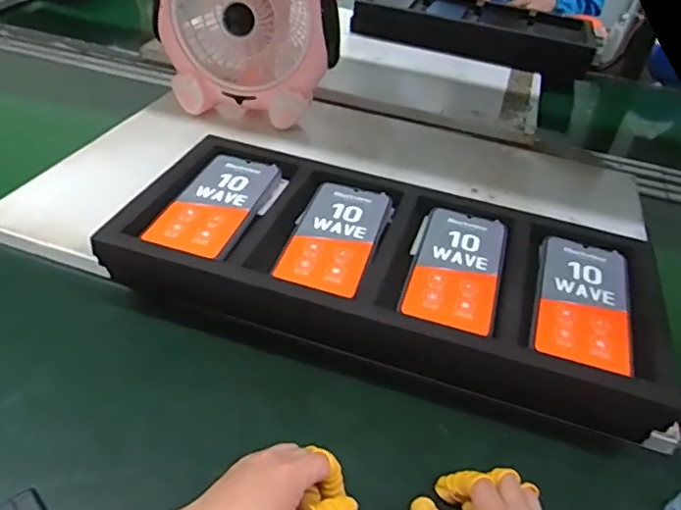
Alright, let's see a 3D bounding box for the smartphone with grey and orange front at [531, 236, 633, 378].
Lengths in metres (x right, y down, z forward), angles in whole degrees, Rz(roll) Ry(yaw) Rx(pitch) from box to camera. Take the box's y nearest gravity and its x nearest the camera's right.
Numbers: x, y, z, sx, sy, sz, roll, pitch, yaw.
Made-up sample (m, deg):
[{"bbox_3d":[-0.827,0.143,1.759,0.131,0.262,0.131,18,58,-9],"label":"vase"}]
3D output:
[{"bbox_3d":[0.214,0.039,0.503,0.077,0.010,0.171,18,40,12],"label":"smartphone with grey and orange front"}]

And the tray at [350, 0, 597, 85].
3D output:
[{"bbox_3d":[0.277,-0.471,1.196,0.476,0.060,0.219,18,40,12],"label":"tray"}]

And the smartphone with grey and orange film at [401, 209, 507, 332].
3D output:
[{"bbox_3d":[0.105,0.009,0.526,0.080,0.008,0.169,16,40,10],"label":"smartphone with grey and orange film"}]

